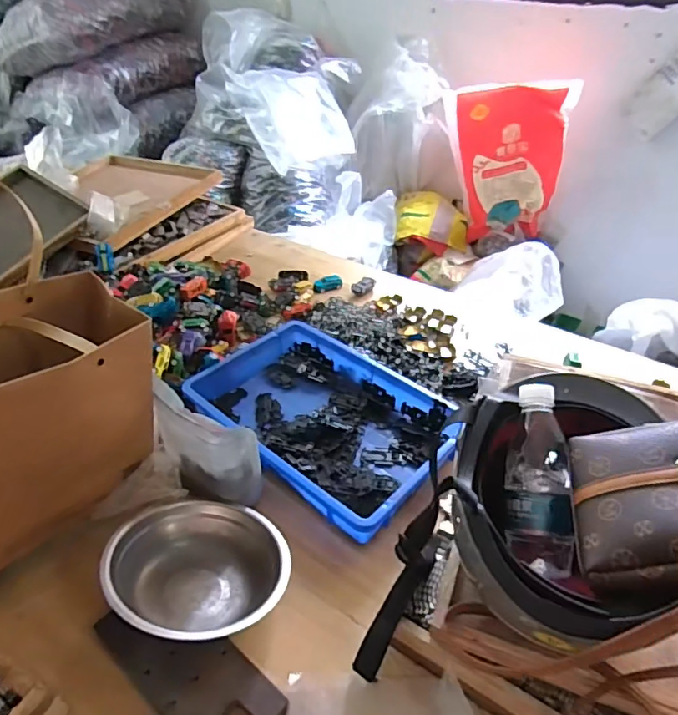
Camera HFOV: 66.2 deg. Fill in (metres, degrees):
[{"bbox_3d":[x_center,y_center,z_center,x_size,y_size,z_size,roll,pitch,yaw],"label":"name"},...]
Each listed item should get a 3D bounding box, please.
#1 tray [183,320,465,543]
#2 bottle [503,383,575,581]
[{"bbox_3d":[-0.026,0.091,0.785,0.373,0.069,0.264,27,45,29],"label":"tray"},{"bbox_3d":[0.190,0.112,0.489,0.058,0.056,0.181,3,75,2],"label":"bottle"}]

